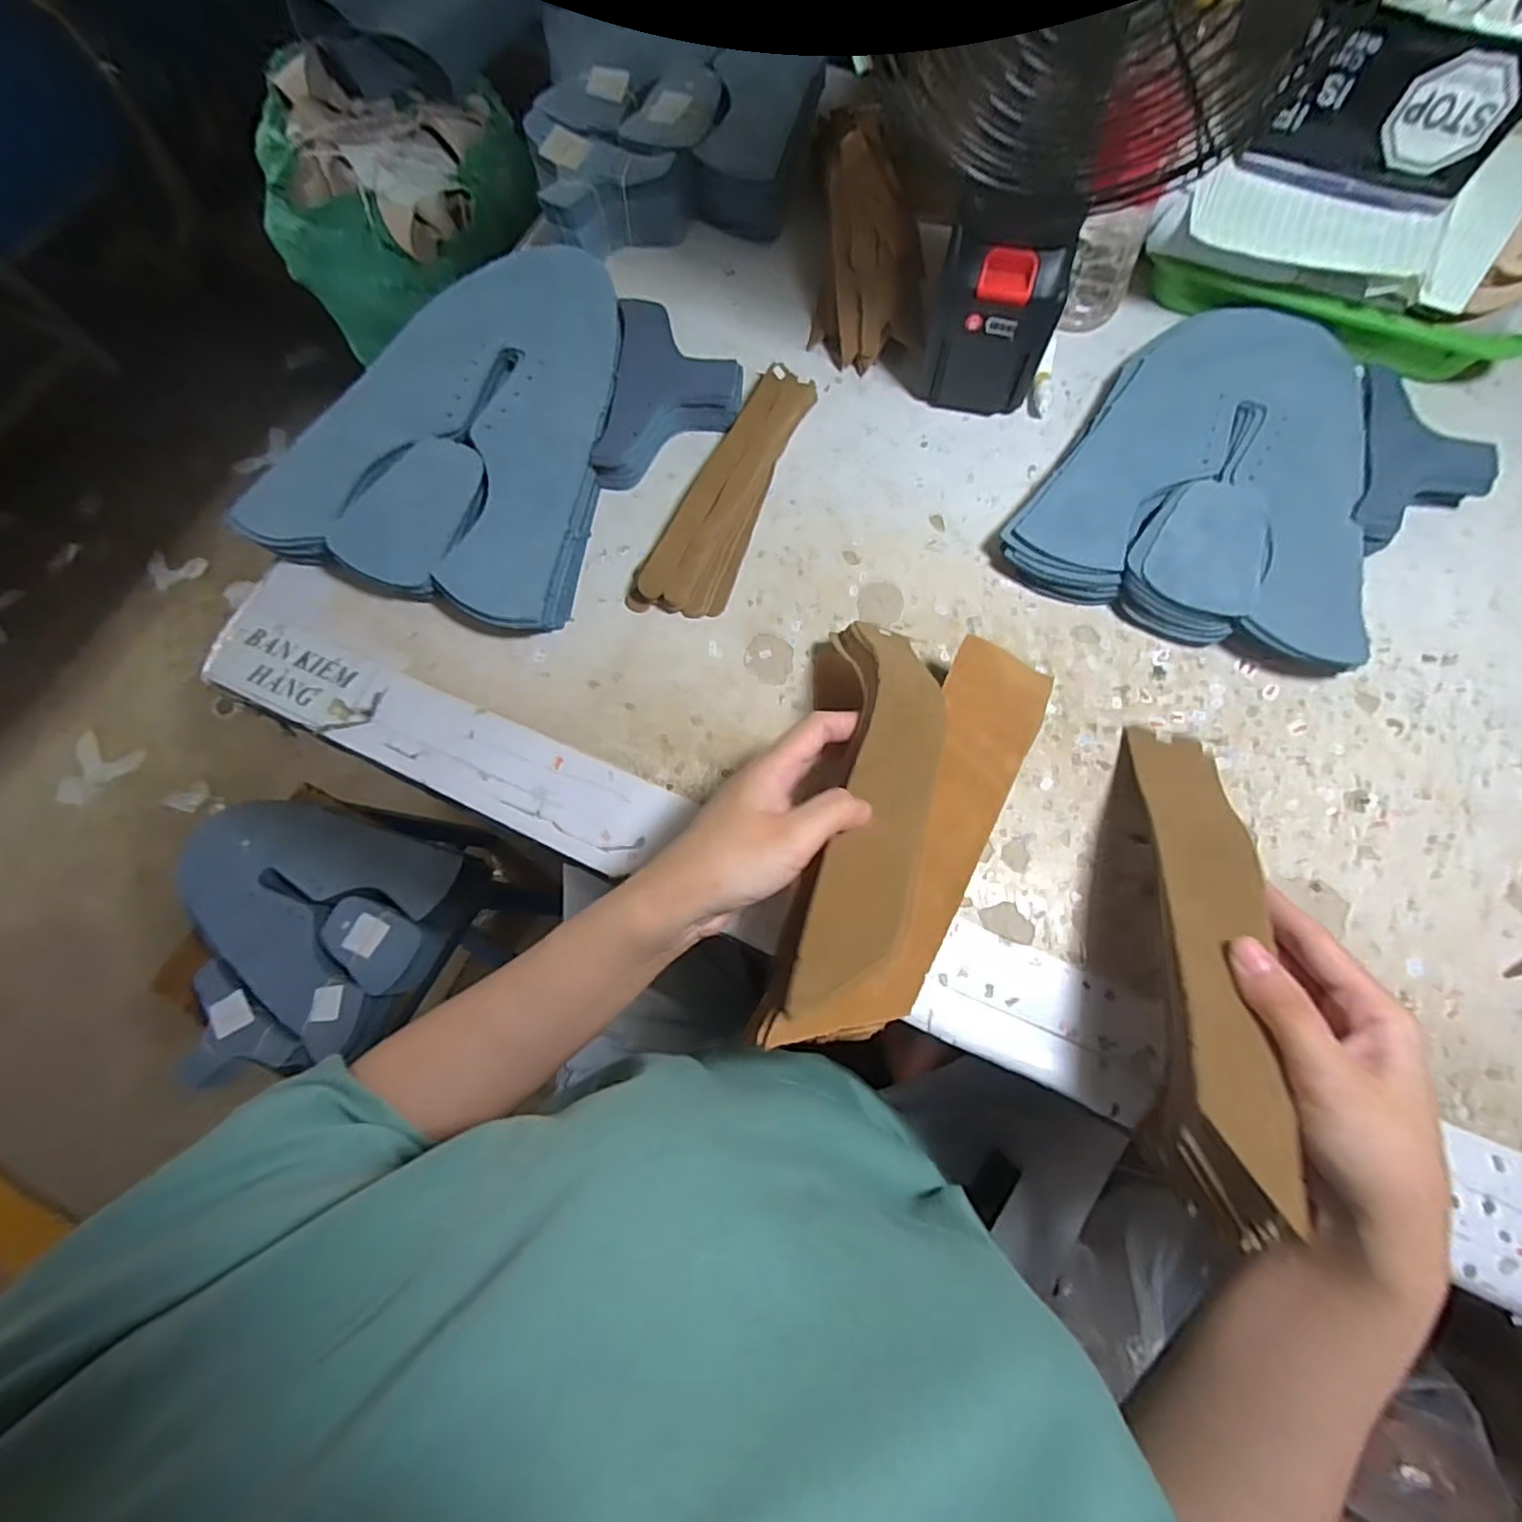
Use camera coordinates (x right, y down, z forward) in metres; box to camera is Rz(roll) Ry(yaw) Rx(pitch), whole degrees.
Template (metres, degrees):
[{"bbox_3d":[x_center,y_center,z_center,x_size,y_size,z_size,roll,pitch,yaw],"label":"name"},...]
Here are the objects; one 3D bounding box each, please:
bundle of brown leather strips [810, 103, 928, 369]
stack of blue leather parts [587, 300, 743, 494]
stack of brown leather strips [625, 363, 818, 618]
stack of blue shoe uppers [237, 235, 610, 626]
[{"bbox_3d":[0.072,-0.383,0.478,0.071,0.064,0.185,-4,73,1],"label":"bundle of brown leather strips"},{"bbox_3d":[-0.059,-0.254,0.461,0.089,0.030,0.141,5,73,3],"label":"stack of blue leather parts"},{"bbox_3d":[-0.015,-0.179,0.437,0.056,0.024,0.195,27,76,9],"label":"stack of brown leather strips"},{"bbox_3d":[-0.188,-0.236,0.457,0.213,0.027,0.279,19,75,7],"label":"stack of blue shoe uppers"}]

